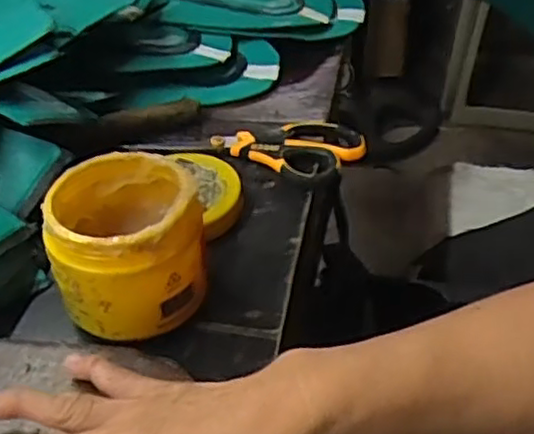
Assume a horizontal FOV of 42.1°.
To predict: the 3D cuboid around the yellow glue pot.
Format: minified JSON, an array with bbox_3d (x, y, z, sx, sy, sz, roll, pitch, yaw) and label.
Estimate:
[{"bbox_3d":[-0.086,0.013,0.425,0.088,0.075,0.091,-1,40,1],"label":"yellow glue pot"}]

